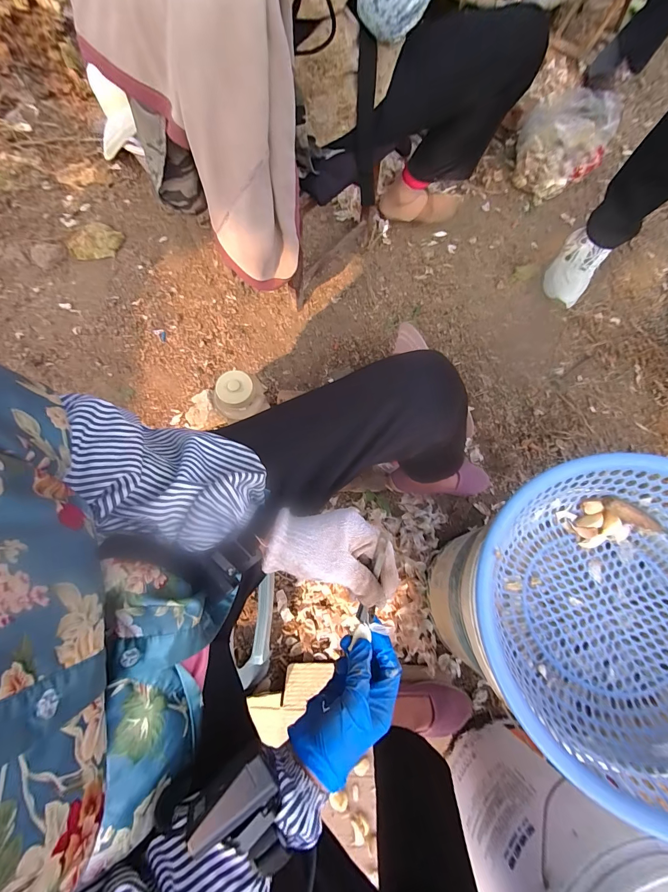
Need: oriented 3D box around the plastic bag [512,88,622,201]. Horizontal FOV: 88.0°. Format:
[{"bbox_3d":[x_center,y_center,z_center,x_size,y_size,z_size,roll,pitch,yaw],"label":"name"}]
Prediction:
[{"bbox_3d":[0.683,-0.898,1.032,0.219,0.163,0.265,43,77,11],"label":"plastic bag"}]

